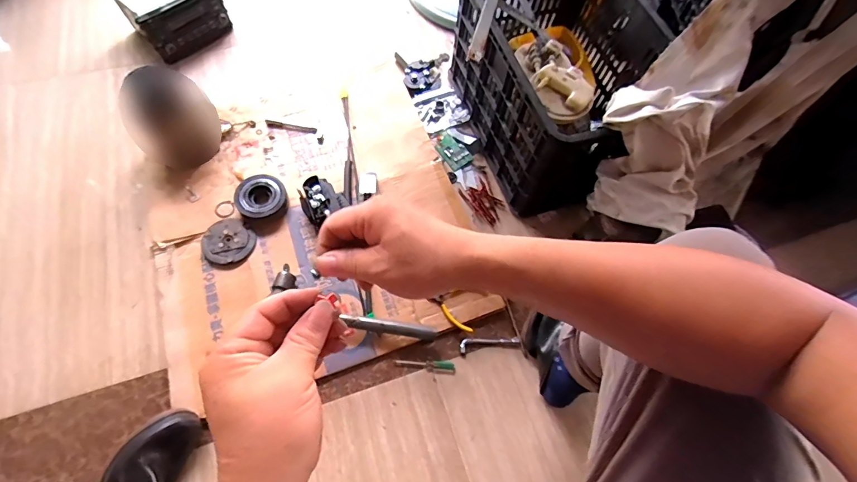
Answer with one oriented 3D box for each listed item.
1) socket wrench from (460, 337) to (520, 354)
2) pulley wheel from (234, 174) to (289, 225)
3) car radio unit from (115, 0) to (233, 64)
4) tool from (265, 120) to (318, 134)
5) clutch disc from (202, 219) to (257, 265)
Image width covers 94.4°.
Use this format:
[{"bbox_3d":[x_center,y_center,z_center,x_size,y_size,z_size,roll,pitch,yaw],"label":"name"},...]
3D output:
[{"bbox_3d":[0.119,0.198,0.783,0.118,0.007,0.025,-9,66,-7],"label":"socket wrench"},{"bbox_3d":[-0.357,-0.092,0.848,0.101,0.031,0.105,1,65,-3],"label":"pulley wheel"},{"bbox_3d":[-0.649,-0.591,1.018,0.163,0.137,0.205,42,70,15],"label":"car radio unit"},{"bbox_3d":[-0.329,-0.272,0.953,0.123,0.007,0.018,10,65,1],"label":"tool"},{"bbox_3d":[-0.414,0.002,0.815,0.103,0.011,0.094,1,65,-3],"label":"clutch disc"}]

